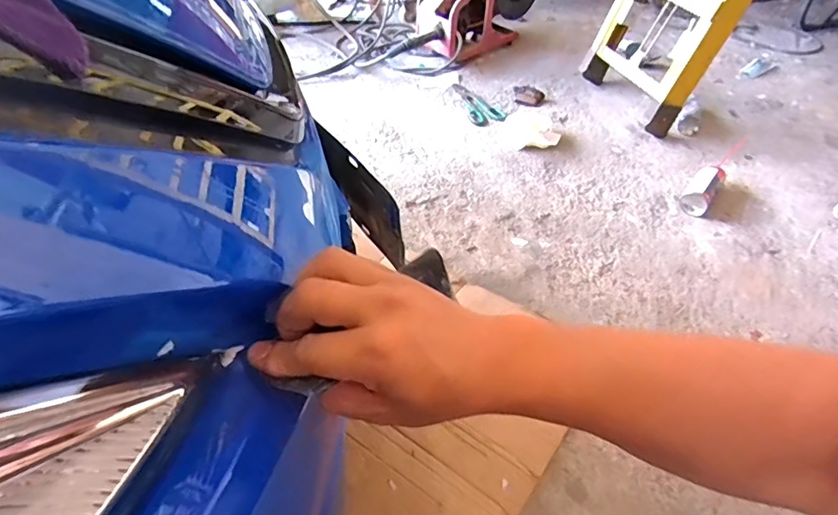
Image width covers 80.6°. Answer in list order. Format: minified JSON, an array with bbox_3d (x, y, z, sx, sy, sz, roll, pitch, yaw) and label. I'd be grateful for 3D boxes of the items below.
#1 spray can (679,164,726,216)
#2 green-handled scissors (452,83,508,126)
[{"bbox_3d":[0.737,-0.178,1.286,0.071,0.081,0.142,27,51,26],"label":"spray can"},{"bbox_3d":[0.212,-0.532,1.705,0.119,0.023,0.309,-8,45,-7],"label":"green-handled scissors"}]

